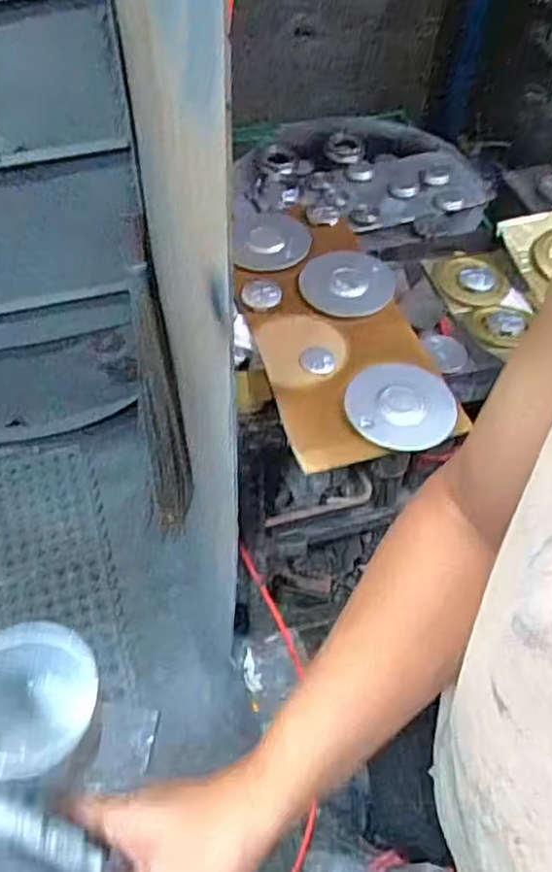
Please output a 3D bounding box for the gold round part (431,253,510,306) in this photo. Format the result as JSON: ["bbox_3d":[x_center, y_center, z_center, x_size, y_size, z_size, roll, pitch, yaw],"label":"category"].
[{"bbox_3d":[0.329,-0.263,1.157,0.135,0.027,0.122,-22,57,-16],"label":"gold round part"}]

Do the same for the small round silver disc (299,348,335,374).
[{"bbox_3d":[0.059,-0.107,0.990,0.047,0.011,0.048,0,54,-1],"label":"small round silver disc"}]

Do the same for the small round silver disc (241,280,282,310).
[{"bbox_3d":[-0.022,-0.215,1.057,0.059,0.005,0.048,13,79,-12],"label":"small round silver disc"}]

